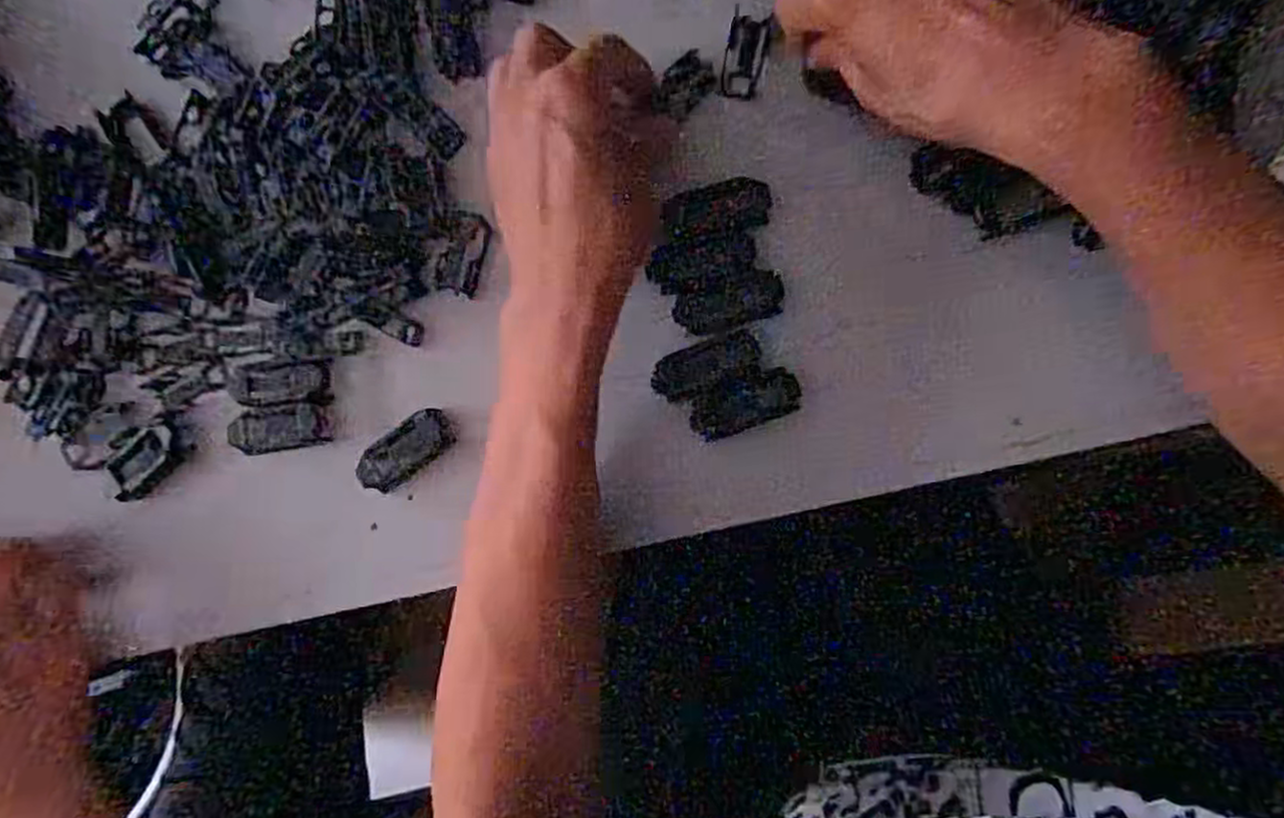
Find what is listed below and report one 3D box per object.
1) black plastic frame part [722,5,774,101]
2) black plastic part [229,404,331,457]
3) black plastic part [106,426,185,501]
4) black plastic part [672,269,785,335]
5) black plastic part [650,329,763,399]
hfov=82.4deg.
[{"bbox_3d":[0.050,-0.169,0.352,0.019,0.008,0.042,12,88,8],"label":"black plastic frame part"},{"bbox_3d":[-0.180,0.010,0.362,0.050,0.008,0.022,-8,85,7],"label":"black plastic part"},{"bbox_3d":[-0.249,0.026,0.368,0.041,0.010,0.022,-42,82,3],"label":"black plastic part"},{"bbox_3d":[0.041,-0.049,0.345,0.051,0.006,0.022,-18,84,6],"label":"black plastic part"},{"bbox_3d":[0.030,-0.021,0.345,0.051,0.007,0.021,-23,83,6],"label":"black plastic part"}]

